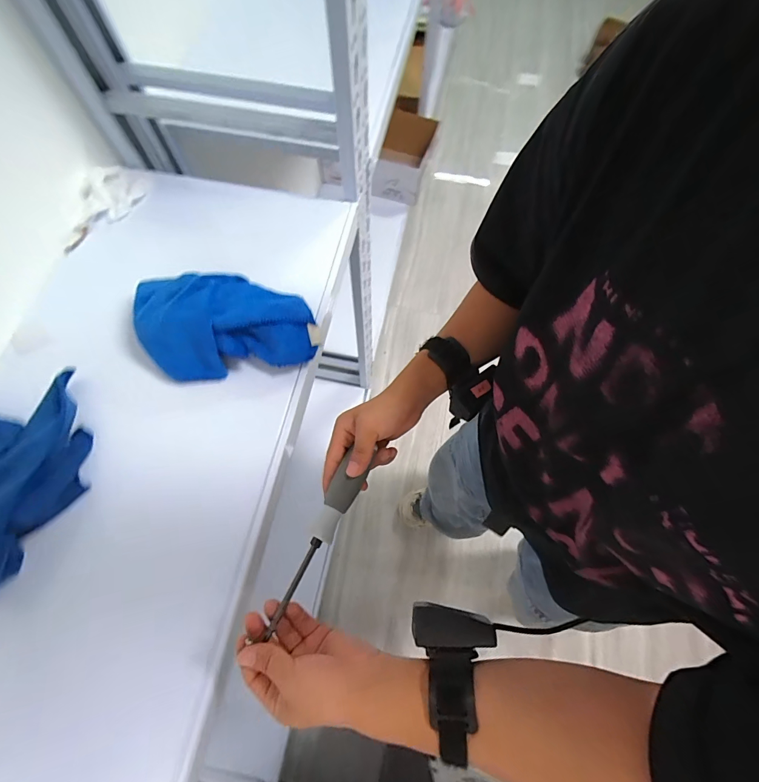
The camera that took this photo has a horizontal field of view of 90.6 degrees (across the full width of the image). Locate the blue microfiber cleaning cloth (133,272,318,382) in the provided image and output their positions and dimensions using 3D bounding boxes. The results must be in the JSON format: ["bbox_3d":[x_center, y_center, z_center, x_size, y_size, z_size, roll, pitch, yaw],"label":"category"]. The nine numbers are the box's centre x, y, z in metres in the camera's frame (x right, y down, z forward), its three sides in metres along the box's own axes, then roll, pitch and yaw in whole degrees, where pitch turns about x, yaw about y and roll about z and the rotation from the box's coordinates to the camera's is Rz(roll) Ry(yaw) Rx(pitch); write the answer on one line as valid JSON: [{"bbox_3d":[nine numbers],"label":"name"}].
[{"bbox_3d":[-0.196,-0.077,0.465,0.226,0.077,0.125,9,69,3],"label":"blue microfiber cleaning cloth"}]

